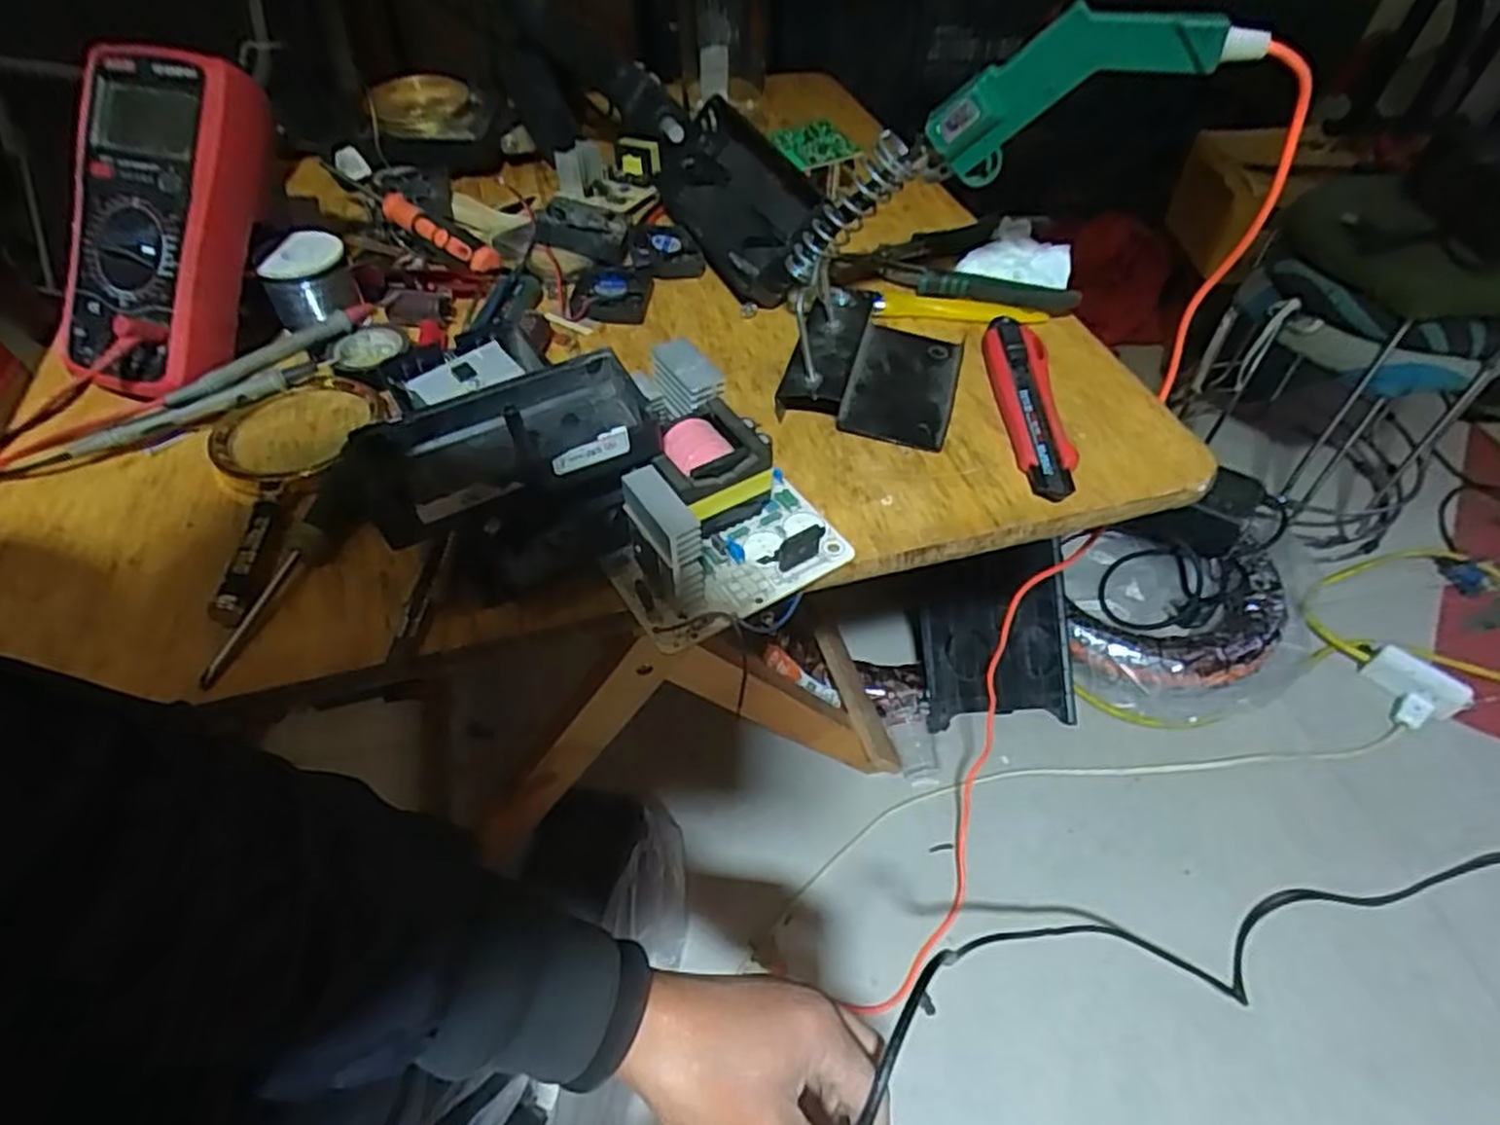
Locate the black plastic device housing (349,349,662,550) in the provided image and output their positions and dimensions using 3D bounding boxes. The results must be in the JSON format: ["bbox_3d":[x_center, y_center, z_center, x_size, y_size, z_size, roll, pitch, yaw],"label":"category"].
[{"bbox_3d":[-0.110,-0.053,0.354,0.125,0.028,0.067,-19,52,-16],"label":"black plastic device housing"}]

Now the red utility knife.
[{"bbox_3d":[0.164,-0.097,0.457,0.031,0.022,0.146,1,49,1],"label":"red utility knife"}]

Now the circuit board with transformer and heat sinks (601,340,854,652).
[{"bbox_3d":[-0.030,-0.041,0.381,0.109,0.060,0.139,-26,54,-21],"label":"circuit board with transformer and heat sinks"}]

